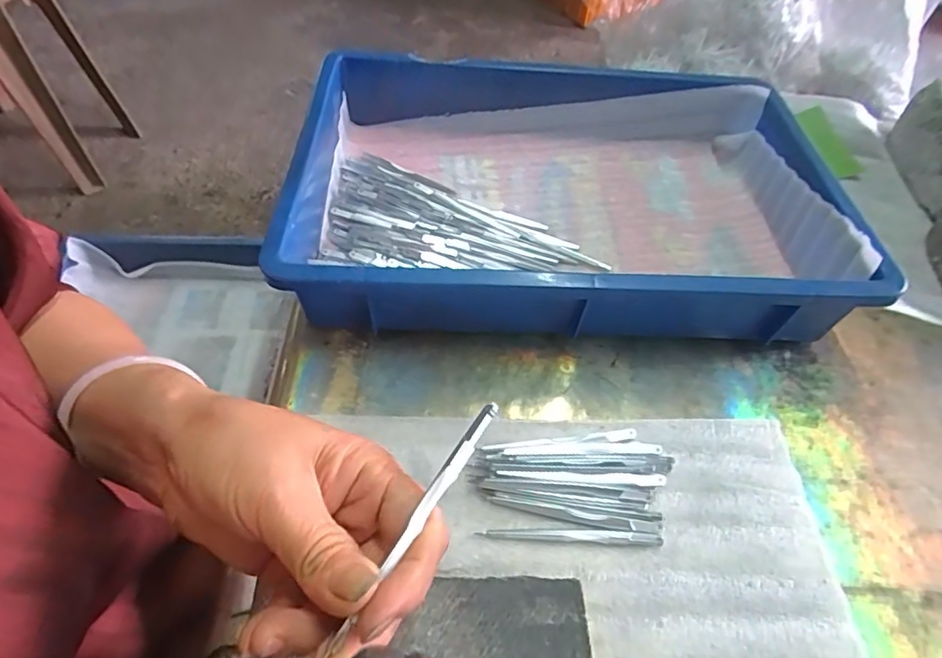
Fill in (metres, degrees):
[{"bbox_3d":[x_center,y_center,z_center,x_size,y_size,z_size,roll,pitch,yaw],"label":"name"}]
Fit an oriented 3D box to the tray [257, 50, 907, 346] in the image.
[{"bbox_3d":[0.073,-0.114,0.462,0.412,0.078,0.283,4,52,-1],"label":"tray"}]

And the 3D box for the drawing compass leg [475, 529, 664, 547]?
[{"bbox_3d":[0.059,0.122,0.325,0.107,0.004,0.008,4,52,-1],"label":"drawing compass leg"}]

